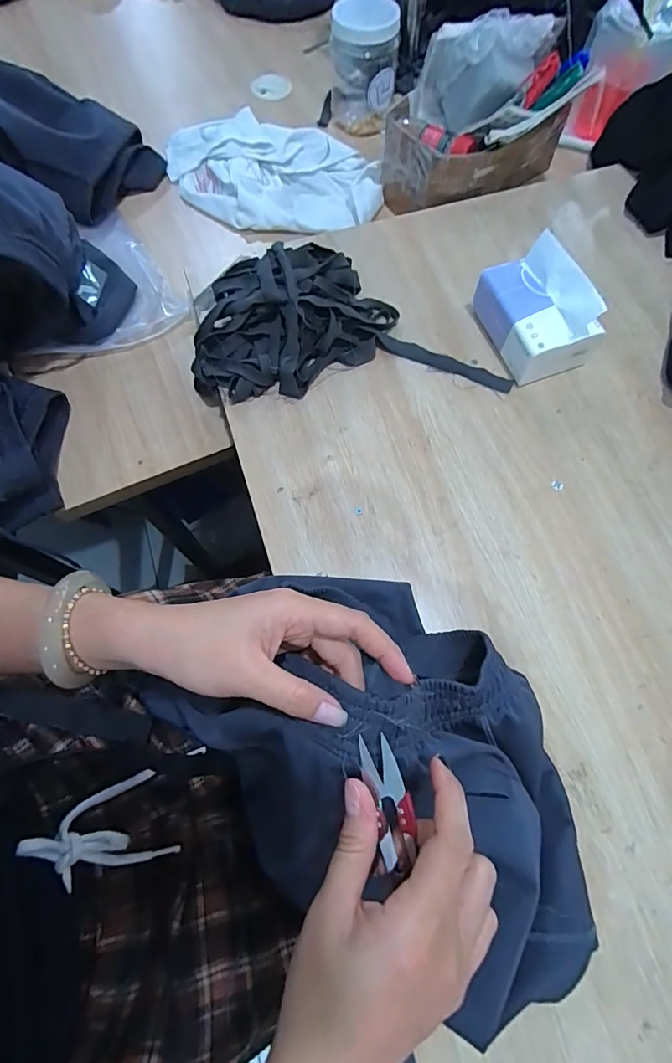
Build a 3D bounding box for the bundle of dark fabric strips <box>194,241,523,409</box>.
[{"bbox_3d":[0.012,-0.230,0.512,0.349,0.060,0.166,0,71,0],"label":"bundle of dark fabric strips"}]

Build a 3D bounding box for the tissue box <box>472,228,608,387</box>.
[{"bbox_3d":[0.211,-0.234,0.500,0.087,0.084,0.121,-23,73,-8],"label":"tissue box"}]

